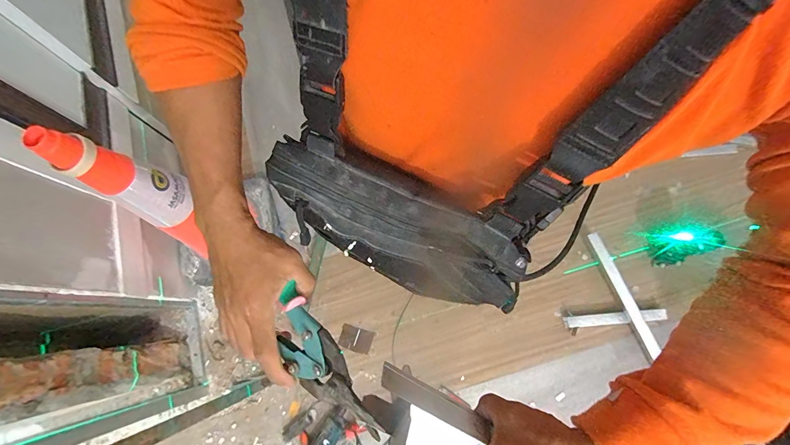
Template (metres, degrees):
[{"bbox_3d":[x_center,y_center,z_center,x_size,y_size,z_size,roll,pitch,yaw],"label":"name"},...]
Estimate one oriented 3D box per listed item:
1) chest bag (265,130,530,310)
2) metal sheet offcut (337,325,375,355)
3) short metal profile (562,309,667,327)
[{"bbox_3d":[-0.005,0.002,0.311,0.226,0.067,0.074,29,79,6],"label":"chest bag"},{"bbox_3d":[-0.147,0.438,1.342,0.125,0.005,0.086,13,63,12],"label":"metal sheet offcut"},{"bbox_3d":[0.813,0.352,1.310,0.370,0.044,0.044,-6,76,2],"label":"short metal profile"}]

